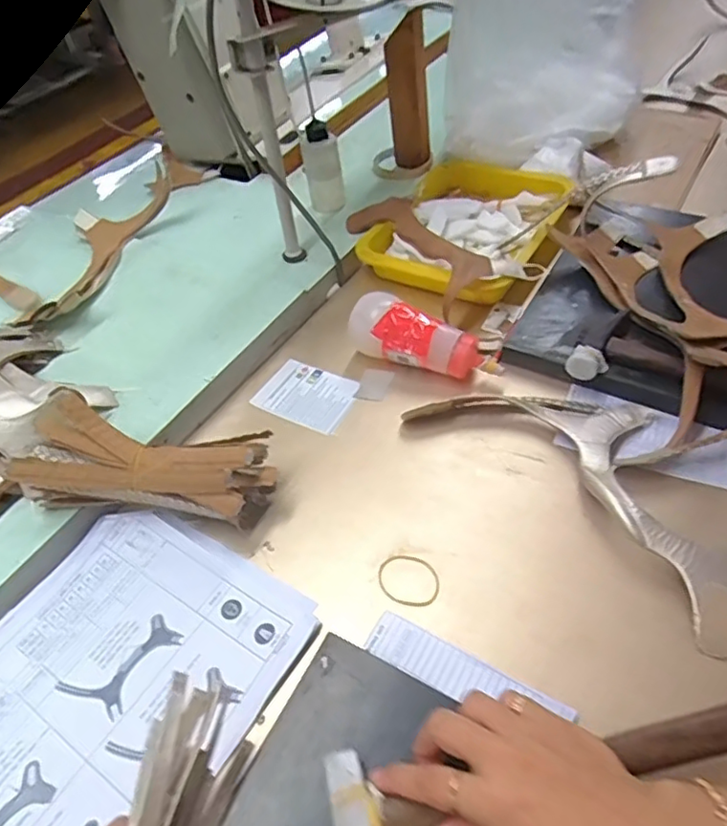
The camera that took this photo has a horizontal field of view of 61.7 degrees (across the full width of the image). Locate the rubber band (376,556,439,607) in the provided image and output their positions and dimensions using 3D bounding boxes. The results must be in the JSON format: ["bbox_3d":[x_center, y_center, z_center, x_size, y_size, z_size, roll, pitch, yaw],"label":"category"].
[{"bbox_3d":[0.035,0.131,0.476,0.050,0.004,0.040,17,52,19],"label":"rubber band"}]

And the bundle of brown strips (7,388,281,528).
[{"bbox_3d":[-0.179,0.046,0.507,0.205,0.092,0.070,1,49,5],"label":"bundle of brown strips"}]

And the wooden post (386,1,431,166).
[{"bbox_3d":[0.058,-0.414,0.785,0.054,0.180,0.030,0,49,5],"label":"wooden post"}]

